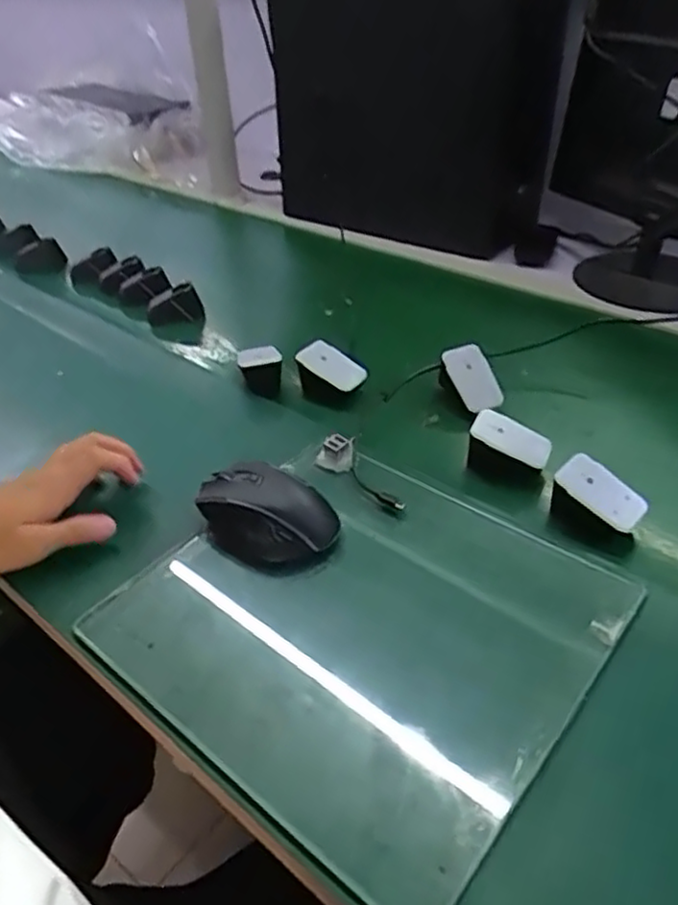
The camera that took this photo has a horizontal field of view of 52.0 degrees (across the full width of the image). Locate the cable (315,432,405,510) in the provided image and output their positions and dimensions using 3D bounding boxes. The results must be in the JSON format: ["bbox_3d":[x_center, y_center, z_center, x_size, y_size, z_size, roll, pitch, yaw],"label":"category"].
[{"bbox_3d":[0.023,0.016,0.592,0.033,0.021,0.104,-32,46,-32],"label":"cable"}]

